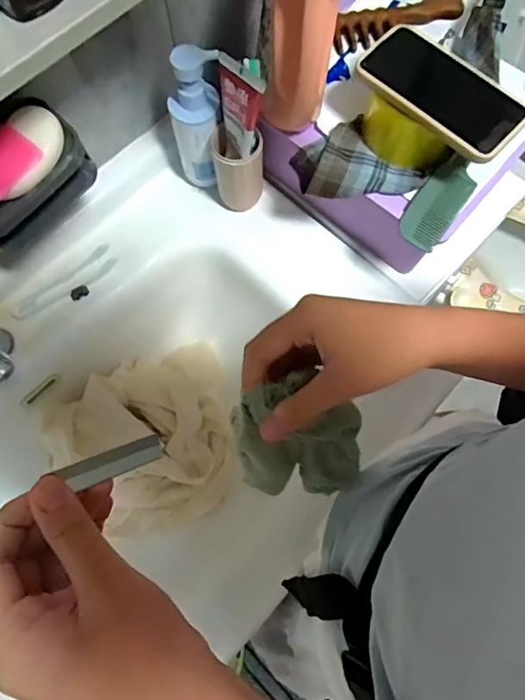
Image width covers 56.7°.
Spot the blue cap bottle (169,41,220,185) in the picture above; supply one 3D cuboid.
[{"bbox_3d":[-0.075,-0.256,0.563,0.054,0.183,0.047,0,73,0],"label":"blue cap bottle"}]

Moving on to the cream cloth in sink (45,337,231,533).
[{"bbox_3d":[-0.147,0.121,0.638,0.237,0.065,0.224,-14,98,-20],"label":"cream cloth in sink"}]

